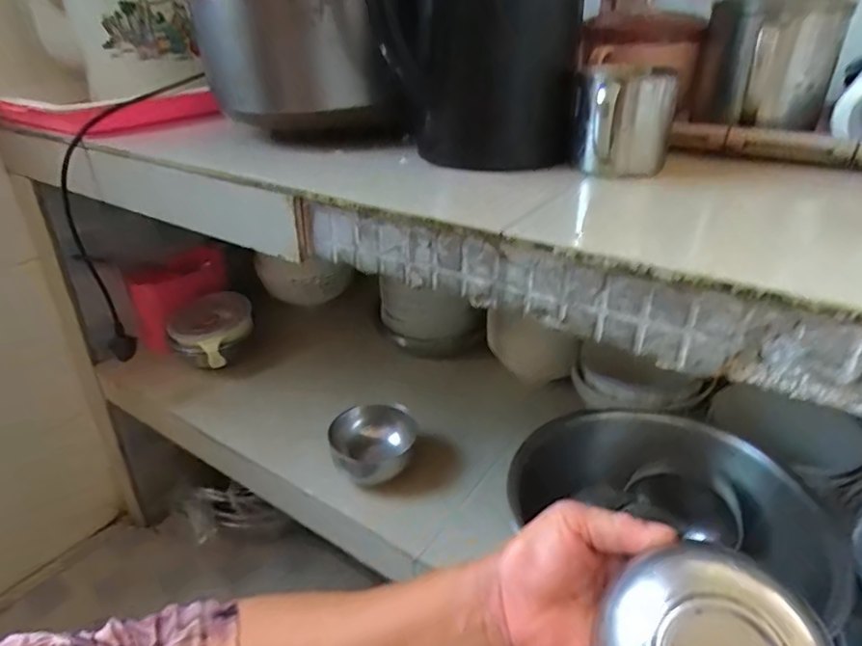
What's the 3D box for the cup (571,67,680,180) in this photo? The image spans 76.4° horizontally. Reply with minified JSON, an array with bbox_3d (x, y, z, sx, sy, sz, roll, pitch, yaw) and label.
[{"bbox_3d":[0.164,-0.170,0.476,0.083,0.083,0.073,11,31,19],"label":"cup"}]

